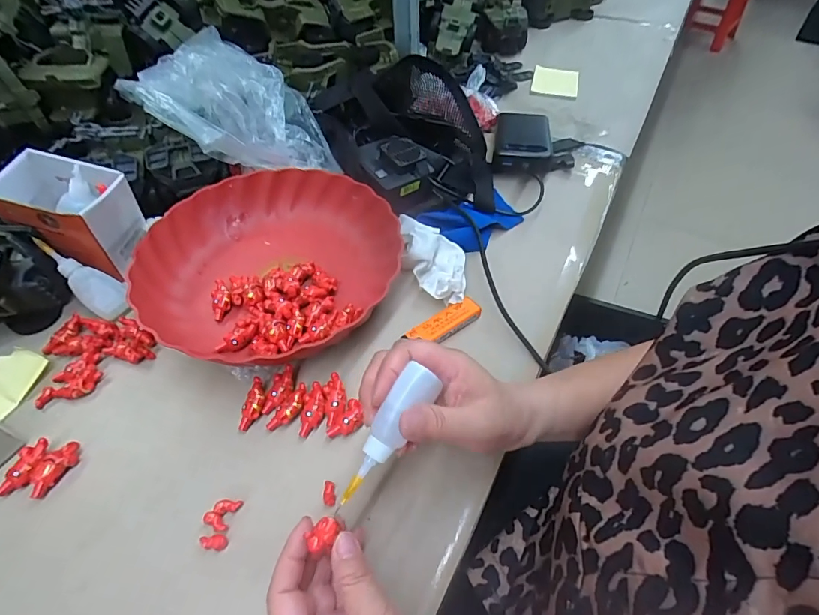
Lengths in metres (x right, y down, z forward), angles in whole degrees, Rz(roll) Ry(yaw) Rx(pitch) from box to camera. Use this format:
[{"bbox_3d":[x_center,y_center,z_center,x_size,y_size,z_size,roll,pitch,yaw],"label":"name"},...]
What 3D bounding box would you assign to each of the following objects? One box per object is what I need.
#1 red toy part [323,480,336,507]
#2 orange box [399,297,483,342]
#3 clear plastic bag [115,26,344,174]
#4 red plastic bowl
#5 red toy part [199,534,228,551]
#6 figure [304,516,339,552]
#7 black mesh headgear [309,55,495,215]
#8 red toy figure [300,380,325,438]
[{"bbox_3d":[-0.058,0.135,0.310,0.008,0.004,0.018,-8,55,-9],"label":"red toy part"},{"bbox_3d":[0.032,0.017,0.402,0.073,0.018,0.025,-29,61,-22],"label":"orange box"},{"bbox_3d":[-0.210,-0.226,0.480,0.237,0.111,0.106,0,53,2],"label":"clear plastic bag"},{"bbox_3d":[-0.135,-0.046,0.437,0.234,0.068,0.214,-1,53,1],"label":"red plastic bowl"},{"bbox_3d":[-0.134,0.161,0.294,0.019,0.007,0.010,8,54,2],"label":"red toy part"},{"bbox_3d":[-0.051,0.133,0.251,0.013,0.009,0.020,25,57,14],"label":"figure"},{"bbox_3d":[-0.007,-0.231,0.552,0.208,0.077,0.270,-8,55,-10],"label":"black mesh headgear"},{"bbox_3d":[-0.078,0.082,0.344,0.018,0.007,0.043,9,67,3],"label":"red toy figure"}]

